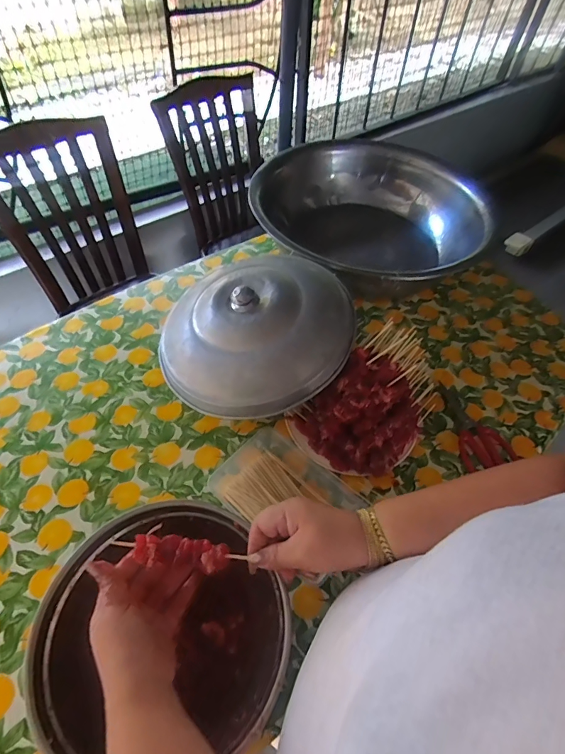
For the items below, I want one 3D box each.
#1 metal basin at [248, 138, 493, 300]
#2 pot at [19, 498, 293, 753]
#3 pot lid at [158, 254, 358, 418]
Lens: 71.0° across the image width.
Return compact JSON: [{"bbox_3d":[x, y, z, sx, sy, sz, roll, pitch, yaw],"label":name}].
[{"bbox_3d":[0.215,-0.392,1.042,0.571,0.171,0.571,2,54,-2],"label":"metal basin"},{"bbox_3d":[-0.137,0.305,0.494,0.268,0.150,0.250,2,54,-2],"label":"pot"},{"bbox_3d":[-0.047,-0.087,0.703,0.337,0.117,0.291,-7,55,-8],"label":"pot lid"}]

